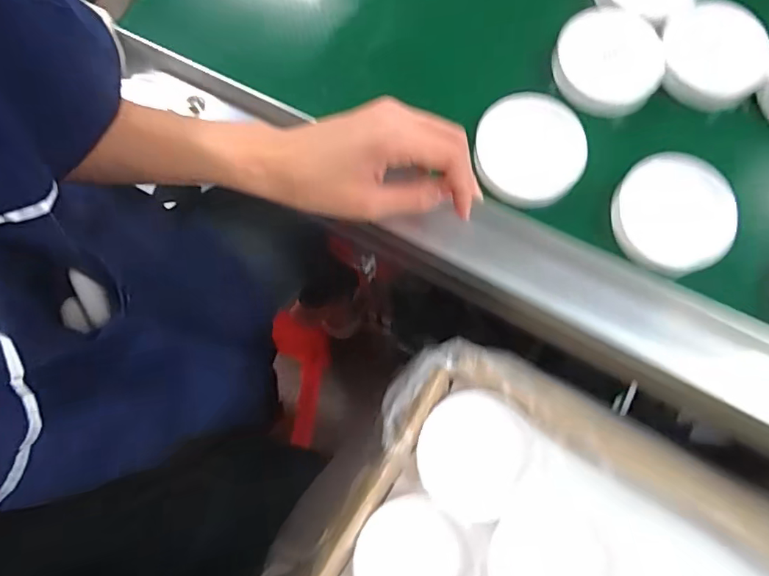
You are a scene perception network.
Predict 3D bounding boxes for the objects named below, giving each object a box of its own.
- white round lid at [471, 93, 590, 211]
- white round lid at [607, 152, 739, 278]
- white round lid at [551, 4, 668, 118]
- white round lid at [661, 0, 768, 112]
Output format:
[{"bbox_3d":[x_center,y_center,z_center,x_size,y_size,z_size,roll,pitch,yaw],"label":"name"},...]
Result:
[{"bbox_3d":[0.107,-0.103,0.374,0.078,0.010,0.080,0,76,2],"label":"white round lid"},{"bbox_3d":[0.204,-0.053,0.360,0.080,0.011,0.083,0,76,2],"label":"white round lid"},{"bbox_3d":[0.174,-0.178,0.398,0.079,0.021,0.079,0,76,2],"label":"white round lid"},{"bbox_3d":[0.251,-0.178,0.392,0.076,0.023,0.075,0,76,2],"label":"white round lid"}]

